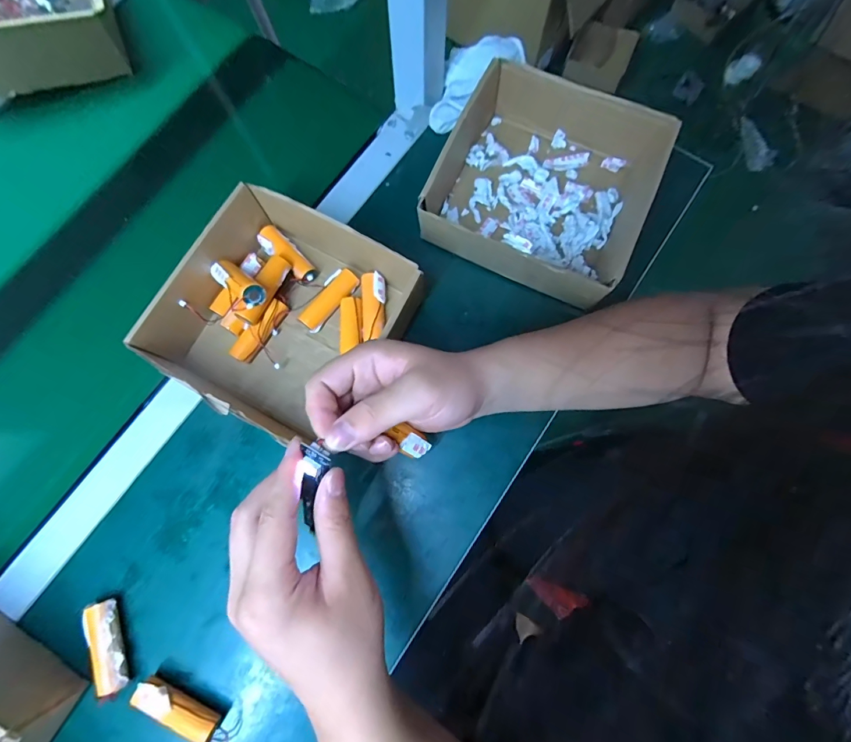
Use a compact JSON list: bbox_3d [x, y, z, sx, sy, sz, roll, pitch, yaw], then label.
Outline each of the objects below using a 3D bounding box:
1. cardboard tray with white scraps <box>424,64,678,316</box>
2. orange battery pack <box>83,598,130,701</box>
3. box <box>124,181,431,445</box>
[{"bbox_3d":[0.113,-0.186,0.407,0.191,0.073,0.191,23,79,6],"label":"cardboard tray with white scraps"},{"bbox_3d":[-0.269,0.233,0.343,0.020,0.021,0.072,-20,78,-3],"label":"orange battery pack"},{"bbox_3d":[-0.134,-0.052,0.382,0.197,0.071,0.190,30,80,7],"label":"box"}]

